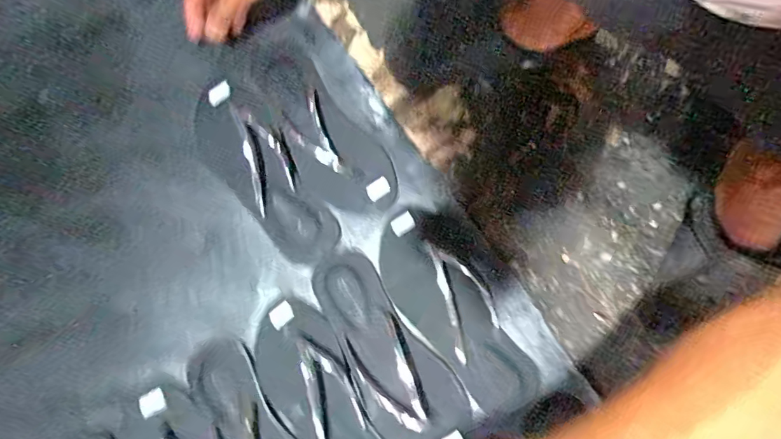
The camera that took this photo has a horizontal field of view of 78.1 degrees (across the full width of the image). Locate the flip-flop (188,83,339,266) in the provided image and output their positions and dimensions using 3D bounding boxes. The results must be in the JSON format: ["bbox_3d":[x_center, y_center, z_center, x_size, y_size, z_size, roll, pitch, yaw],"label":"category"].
[{"bbox_3d":[-0.142,-0.048,0.548,0.082,0.028,0.220,-33,95,-5],"label":"flip-flop"}]

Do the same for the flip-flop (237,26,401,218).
[{"bbox_3d":[-0.088,-0.106,0.566,0.103,0.033,0.245,-38,81,-6],"label":"flip-flop"}]

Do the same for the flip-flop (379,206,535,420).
[{"bbox_3d":[0.076,0.099,0.527,0.107,0.060,0.241,-36,81,-6],"label":"flip-flop"}]

